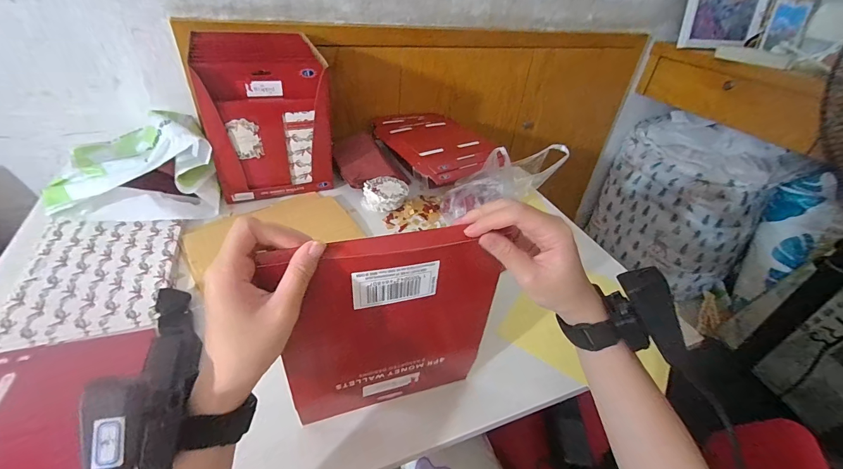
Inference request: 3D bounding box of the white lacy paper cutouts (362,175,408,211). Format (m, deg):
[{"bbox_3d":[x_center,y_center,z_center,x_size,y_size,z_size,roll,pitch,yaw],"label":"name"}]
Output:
[{"bbox_3d":[-0.069,-0.070,0.685,0.077,0.055,0.082,-14,42,-23],"label":"white lacy paper cutouts"}]

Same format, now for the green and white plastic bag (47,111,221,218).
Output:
[{"bbox_3d":[-0.486,-0.132,0.627,0.219,0.111,0.230,-11,41,-20],"label":"green and white plastic bag"}]

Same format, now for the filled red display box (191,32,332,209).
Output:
[{"bbox_3d":[-0.277,-0.213,0.660,0.201,0.252,0.126,-11,41,-20],"label":"filled red display box"}]

